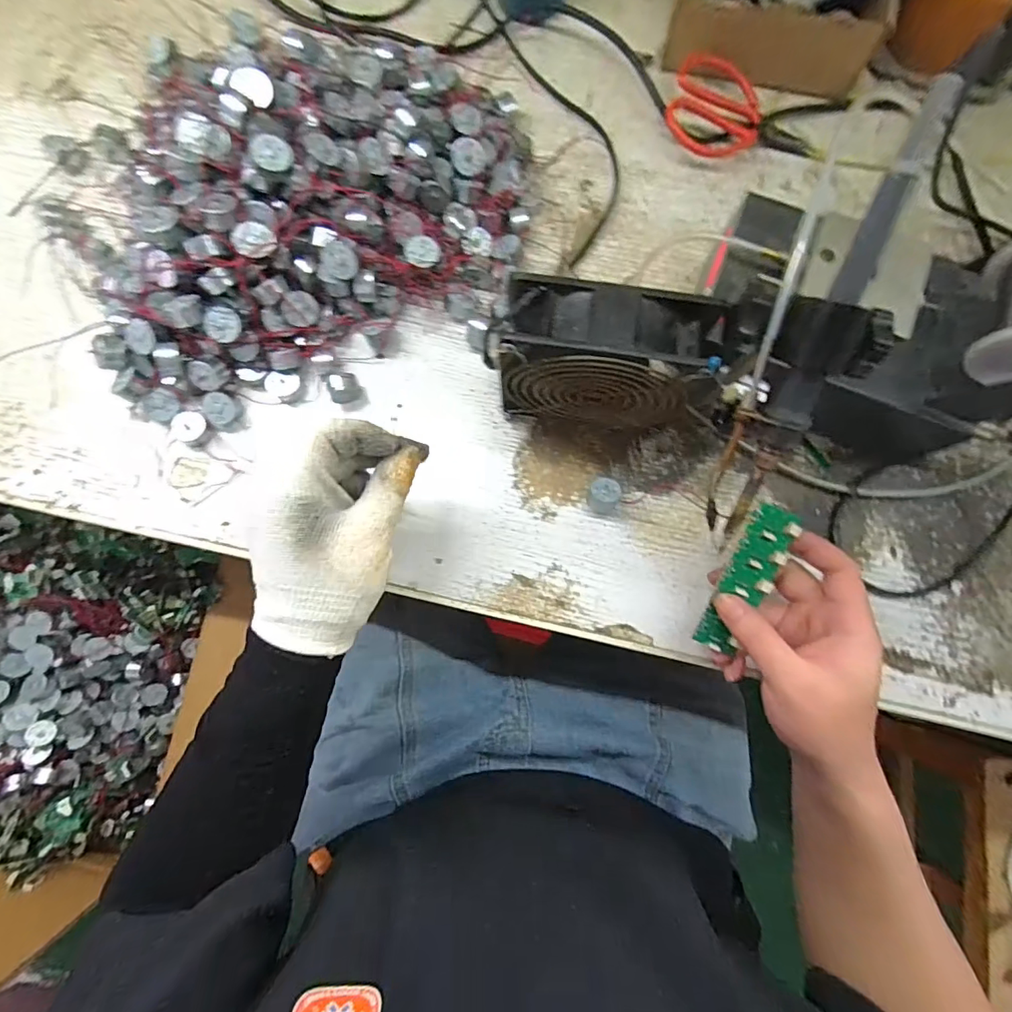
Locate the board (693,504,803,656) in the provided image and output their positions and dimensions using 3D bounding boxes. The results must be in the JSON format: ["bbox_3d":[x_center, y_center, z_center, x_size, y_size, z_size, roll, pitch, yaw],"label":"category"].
[{"bbox_3d":[0.152,0.046,0.306,0.029,0.007,0.097,29,94,3],"label":"board"}]

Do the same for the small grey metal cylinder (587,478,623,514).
[{"bbox_3d":[0.071,-0.007,0.354,0.023,0.017,0.026,13,83,2],"label":"small grey metal cylinder"}]

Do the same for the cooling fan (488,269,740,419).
[{"bbox_3d":[0.056,-0.089,0.311,0.121,0.122,0.049,12,83,1],"label":"cooling fan"}]

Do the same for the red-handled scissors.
[{"bbox_3d":[0.207,-0.325,0.398,0.145,0.027,0.067,6,83,1],"label":"red-handled scissors"}]

